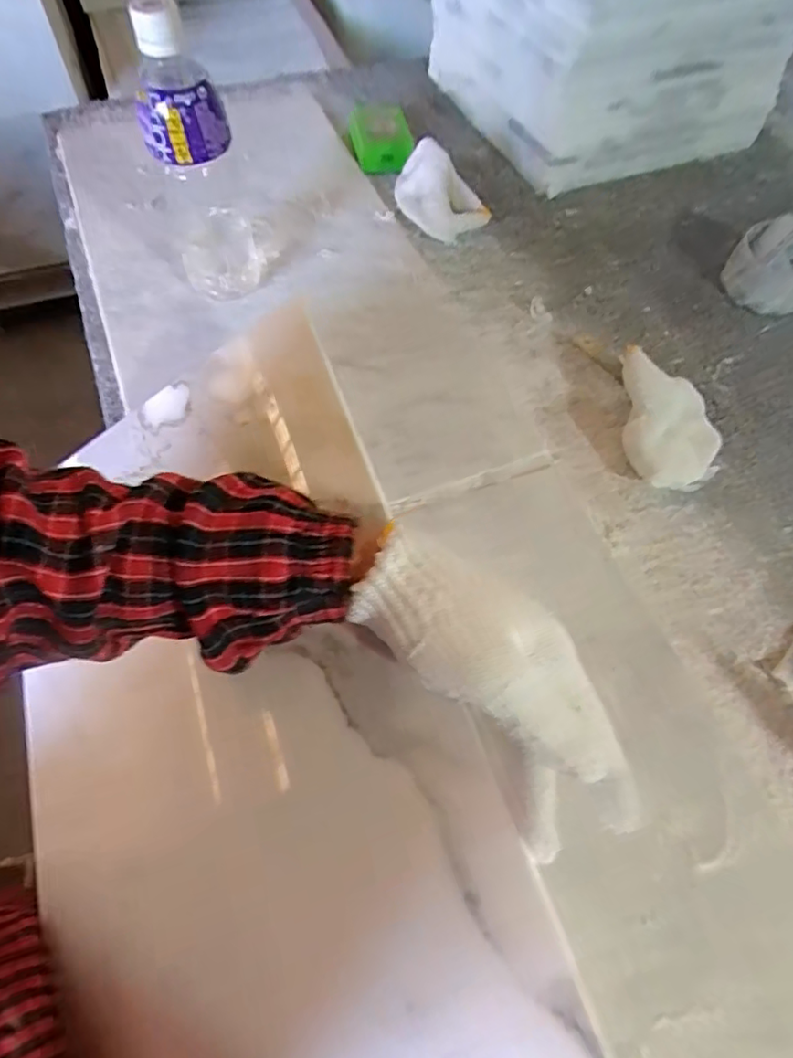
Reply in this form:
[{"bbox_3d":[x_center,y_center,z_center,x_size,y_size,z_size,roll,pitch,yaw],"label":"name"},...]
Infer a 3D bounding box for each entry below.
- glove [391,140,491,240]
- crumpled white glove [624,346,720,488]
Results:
[{"bbox_3d":[0.041,-0.340,0.590,0.101,0.051,0.056,37,65,16],"label":"glove"},{"bbox_3d":[0.221,-0.086,0.468,0.082,0.044,0.119,3,61,-1],"label":"crumpled white glove"}]

